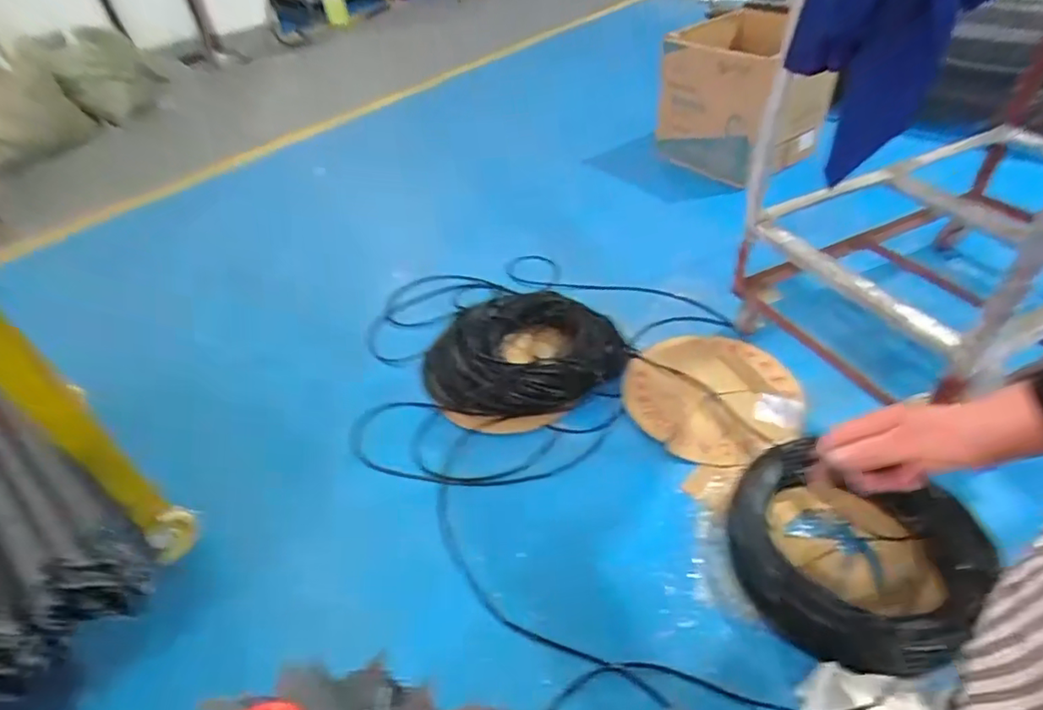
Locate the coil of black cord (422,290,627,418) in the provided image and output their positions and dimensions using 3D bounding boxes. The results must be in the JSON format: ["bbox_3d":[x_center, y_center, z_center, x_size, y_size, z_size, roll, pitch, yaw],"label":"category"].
[{"bbox_3d":[0.008,-0.046,1.693,0.550,0.112,0.511,-4,44,4],"label":"coil of black cord"}]

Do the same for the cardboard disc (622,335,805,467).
[{"bbox_3d":[0.531,0.094,1.573,0.467,0.027,0.424,-31,49,-24],"label":"cardboard disc"}]

